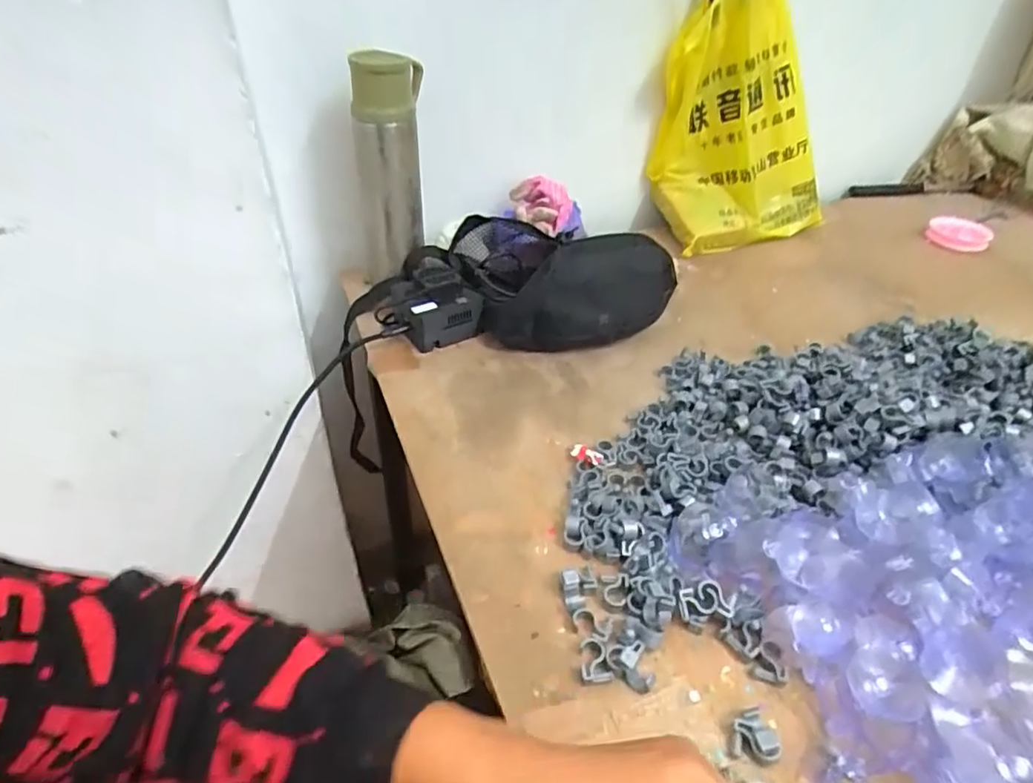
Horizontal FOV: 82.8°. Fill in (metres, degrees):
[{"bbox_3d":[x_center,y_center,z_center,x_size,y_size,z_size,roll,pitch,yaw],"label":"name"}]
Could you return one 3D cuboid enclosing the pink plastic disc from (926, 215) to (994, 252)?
[{"bbox_3d":[0.657,-0.236,0.871,0.071,0.021,0.080,-31,50,-34],"label":"pink plastic disc"}]

